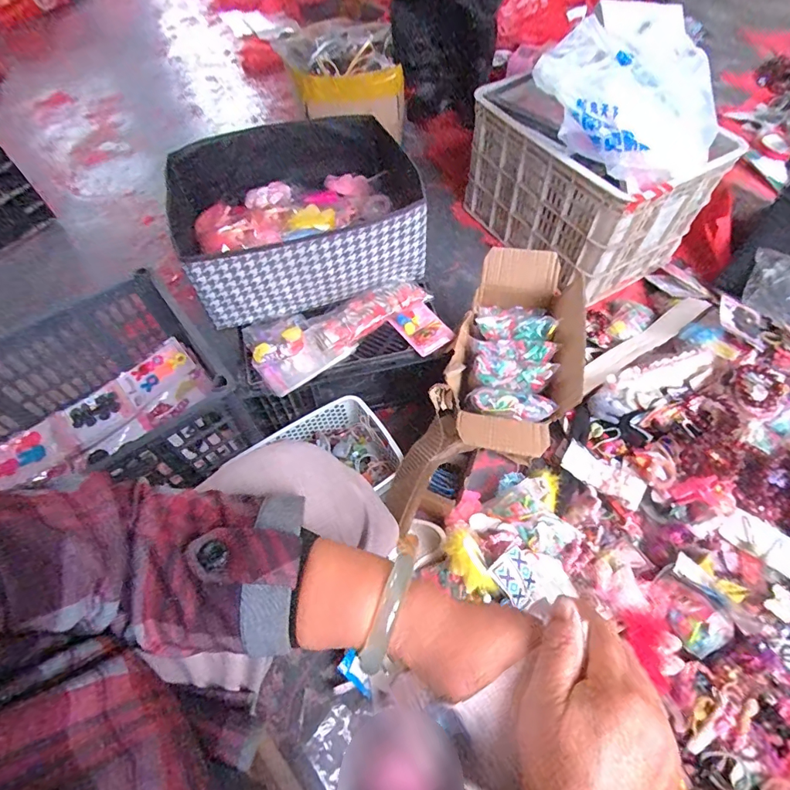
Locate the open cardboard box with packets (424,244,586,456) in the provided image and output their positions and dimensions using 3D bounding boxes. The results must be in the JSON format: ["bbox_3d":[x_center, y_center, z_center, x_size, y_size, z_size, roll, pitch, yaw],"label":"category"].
[{"bbox_3d":[0.212,-0.078,0.770,0.210,0.112,0.400,18,61,12],"label":"open cardboard box with packets"}]

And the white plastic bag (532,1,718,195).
[{"bbox_3d":[0.477,-0.604,0.880,0.345,0.167,0.370,21,62,13],"label":"white plastic bag"}]

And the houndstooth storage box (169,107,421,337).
[{"bbox_3d":[-0.182,-0.339,0.835,0.424,0.161,0.347,-17,60,-9],"label":"houndstooth storage box"}]

